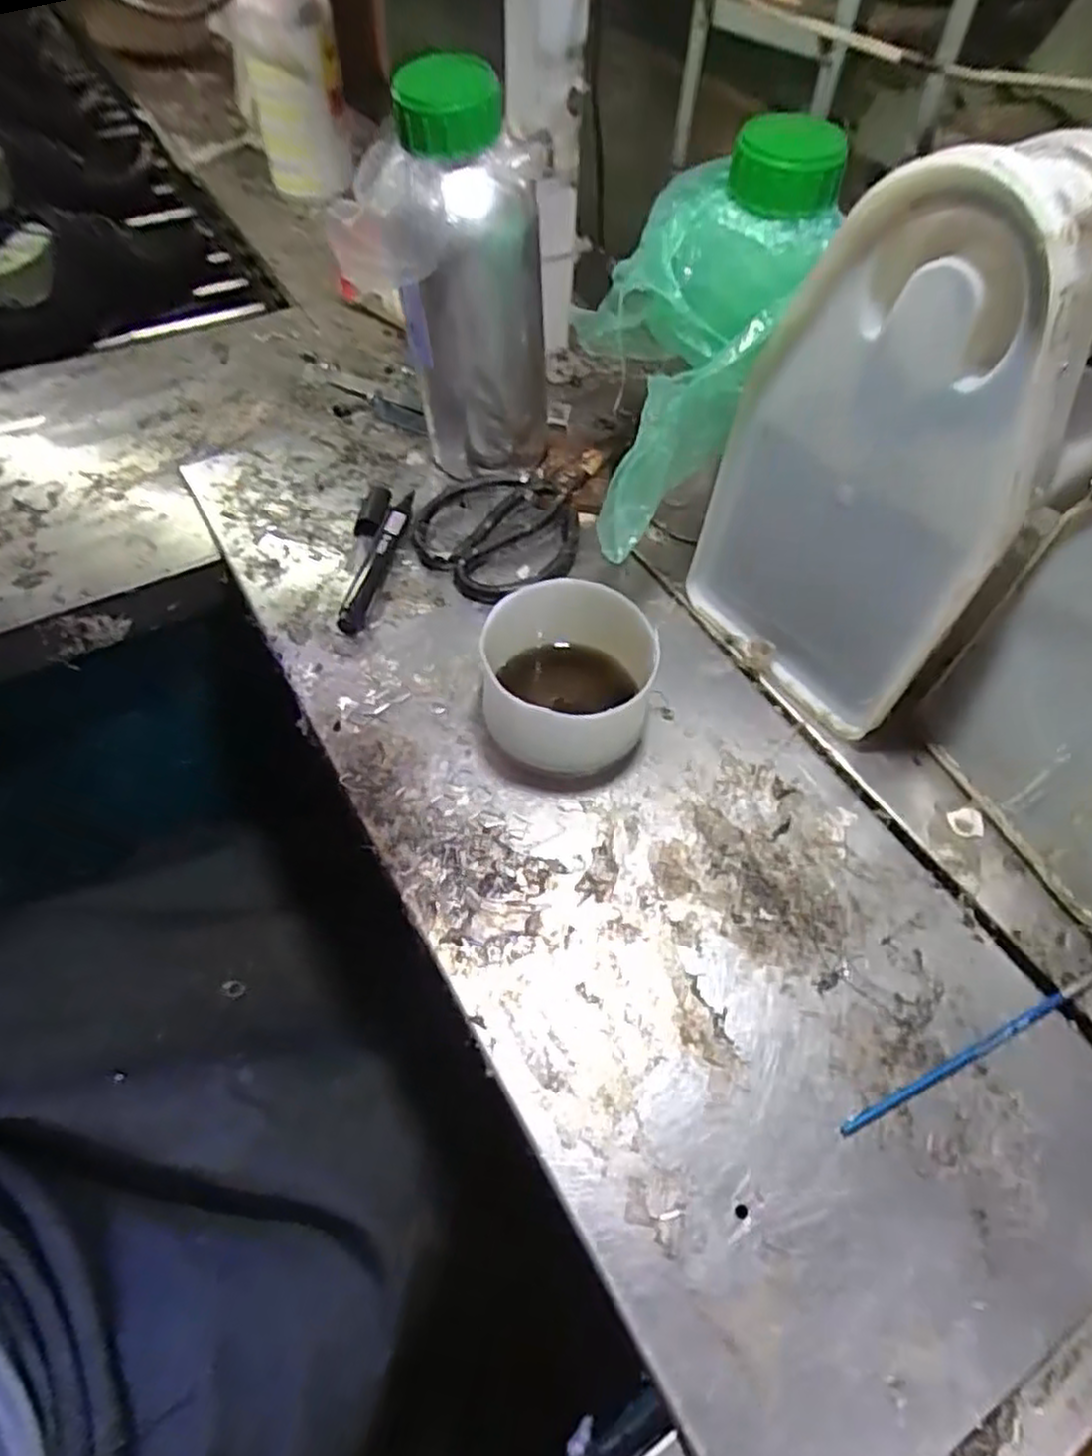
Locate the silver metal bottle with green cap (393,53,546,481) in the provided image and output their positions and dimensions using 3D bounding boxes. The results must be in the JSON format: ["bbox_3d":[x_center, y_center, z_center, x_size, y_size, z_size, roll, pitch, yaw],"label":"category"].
[{"bbox_3d":[-0.041,-0.258,0.460,0.082,0.218,0.061,3,56,-1],"label":"silver metal bottle with green cap"}]

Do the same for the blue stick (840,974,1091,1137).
[{"bbox_3d":[0.193,0.141,0.334,0.152,0.004,0.005,-20,60,-16],"label":"blue stick"}]

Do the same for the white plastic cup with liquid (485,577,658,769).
[{"bbox_3d":[0.010,-0.021,0.397,0.089,0.063,0.090,1,56,-2],"label":"white plastic cup with liquid"}]

